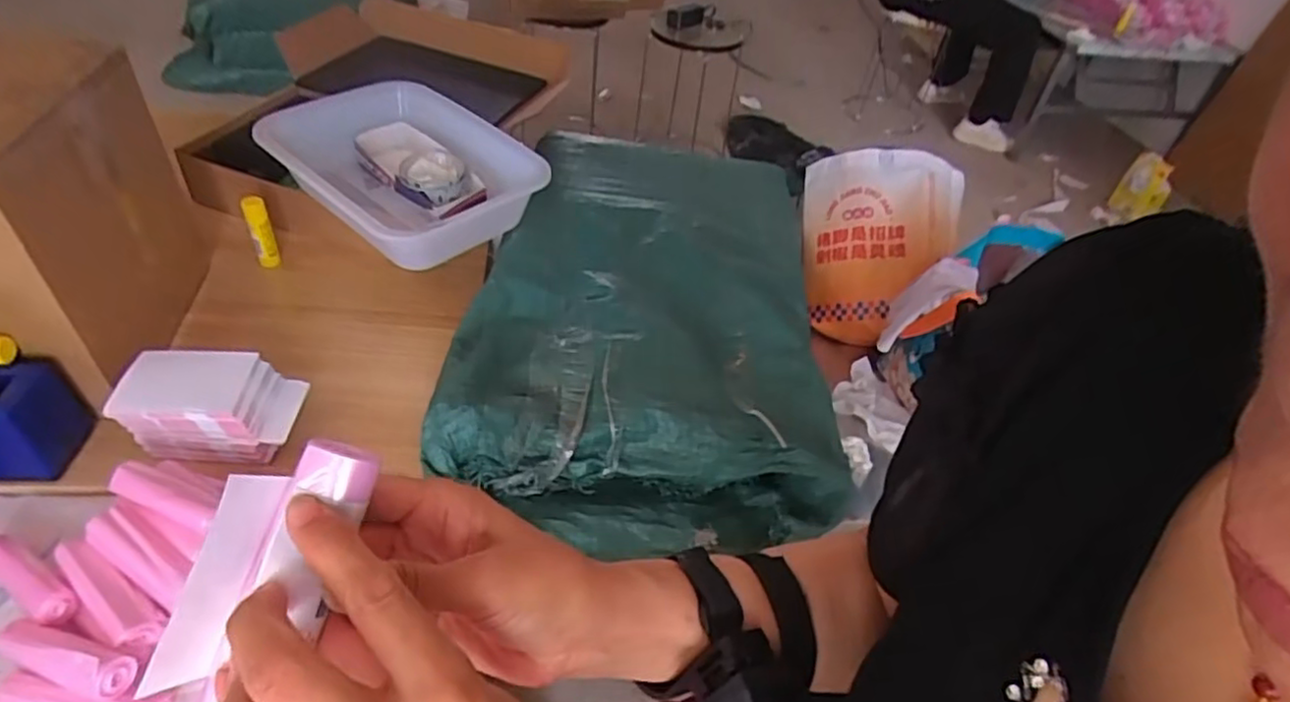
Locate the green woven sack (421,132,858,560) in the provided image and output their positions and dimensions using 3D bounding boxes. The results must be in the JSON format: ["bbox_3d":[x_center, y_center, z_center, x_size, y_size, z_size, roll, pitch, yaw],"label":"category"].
[{"bbox_3d":[0.011,-0.061,0.961,0.456,0.145,0.770,8,42,-2],"label":"green woven sack"}]

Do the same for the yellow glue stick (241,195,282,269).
[{"bbox_3d":[-0.508,-0.154,0.894,0.026,0.105,0.034,-21,47,-29],"label":"yellow glue stick"}]

